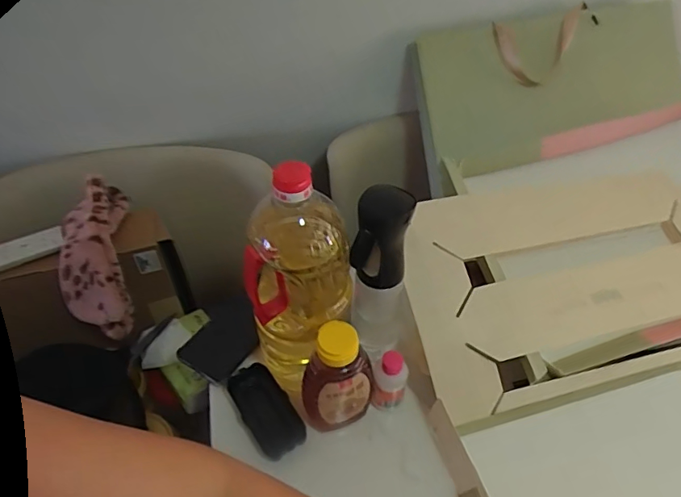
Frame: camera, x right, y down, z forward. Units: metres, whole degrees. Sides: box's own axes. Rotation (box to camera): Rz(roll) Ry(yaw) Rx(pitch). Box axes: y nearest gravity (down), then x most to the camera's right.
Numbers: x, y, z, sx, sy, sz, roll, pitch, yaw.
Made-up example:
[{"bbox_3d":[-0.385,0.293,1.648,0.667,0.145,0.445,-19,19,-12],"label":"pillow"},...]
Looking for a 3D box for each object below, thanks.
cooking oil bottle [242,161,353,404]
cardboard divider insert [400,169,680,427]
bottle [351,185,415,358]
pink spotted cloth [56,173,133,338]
[{"bbox_3d":[-0.041,0.040,0.519,0.103,0.279,0.111,-9,48,-8],"label":"cooking oil bottle"},{"bbox_3d":[0.293,0.045,0.585,0.431,0.061,0.294,-3,62,-4],"label":"cardboard divider insert"},{"bbox_3d":[0.044,0.042,0.557,0.060,0.239,0.064,8,48,8],"label":"bottle"},{"bbox_3d":[-0.345,0.011,0.695,0.079,0.071,0.221,-6,78,-5],"label":"pink spotted cloth"}]

